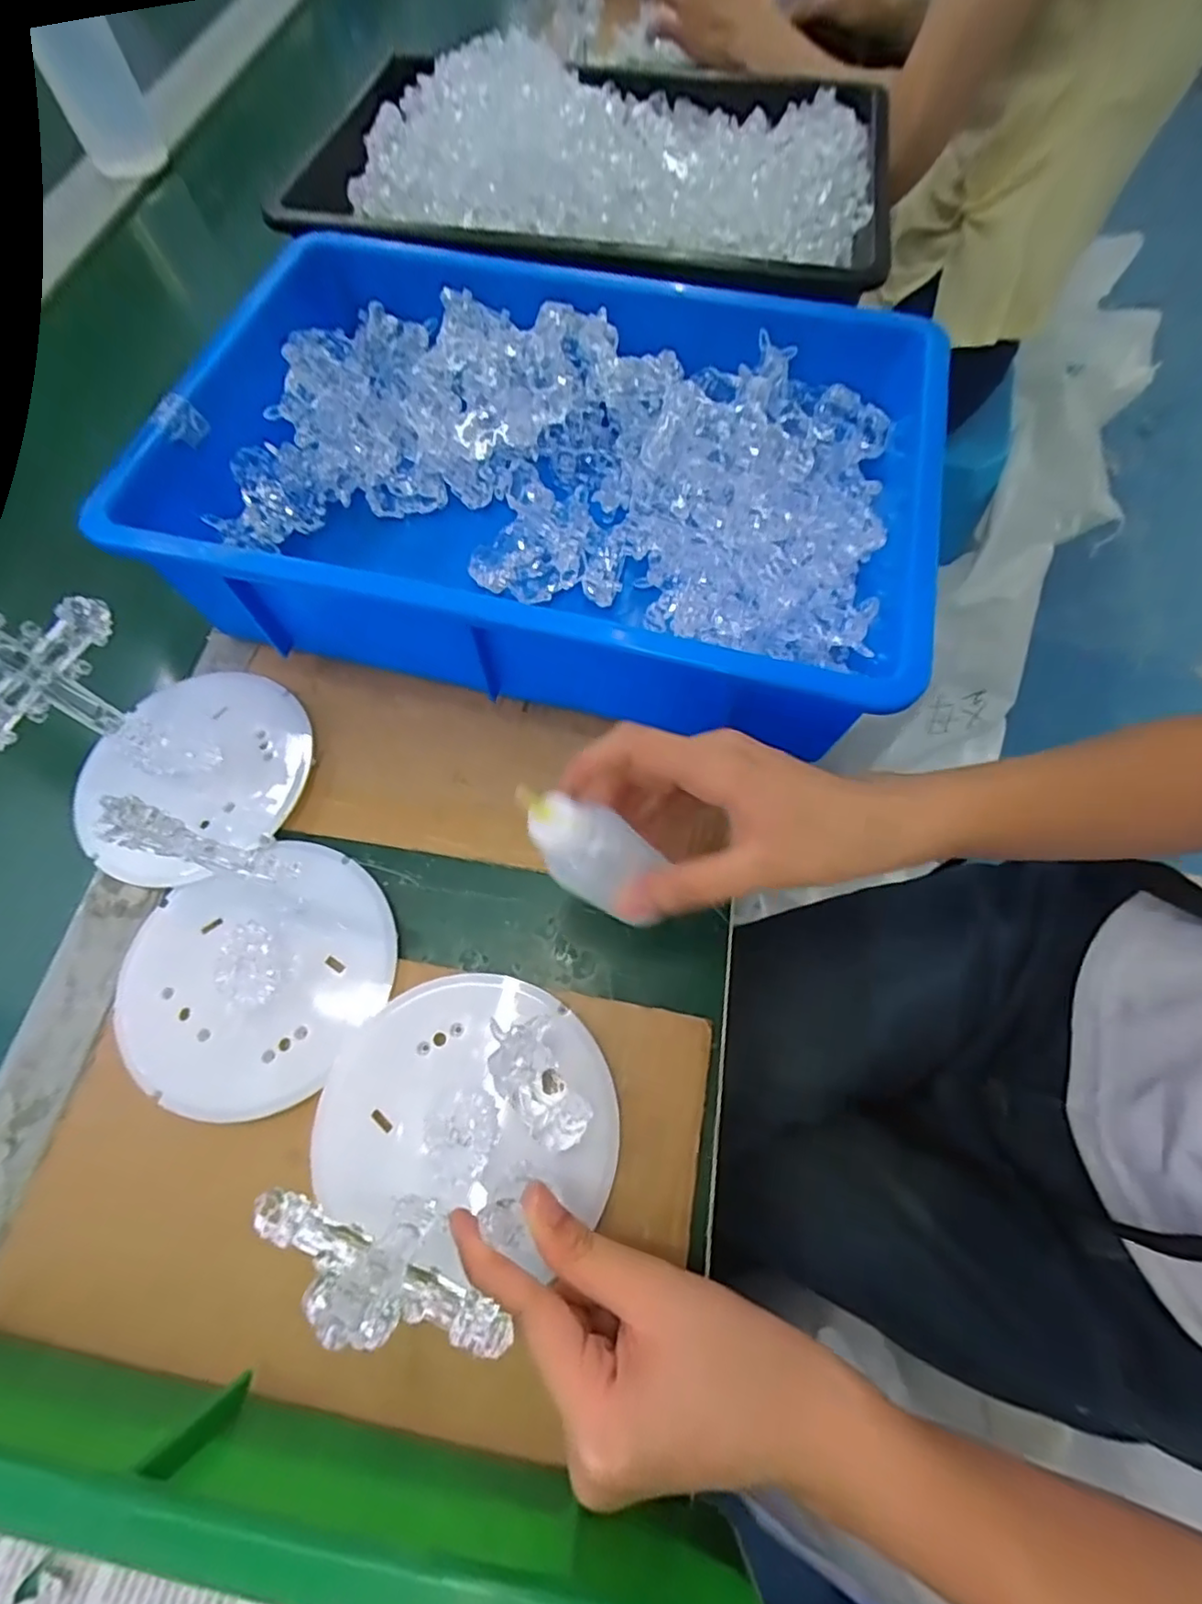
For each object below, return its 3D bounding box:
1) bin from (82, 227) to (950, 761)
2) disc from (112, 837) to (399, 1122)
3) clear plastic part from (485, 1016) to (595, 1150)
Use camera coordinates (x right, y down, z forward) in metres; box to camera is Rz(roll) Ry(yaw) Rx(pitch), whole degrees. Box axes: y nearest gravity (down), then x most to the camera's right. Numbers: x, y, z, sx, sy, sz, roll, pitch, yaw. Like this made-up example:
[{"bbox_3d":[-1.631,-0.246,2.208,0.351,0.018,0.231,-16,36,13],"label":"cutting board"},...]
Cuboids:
[{"bbox_3d":[-0.023,-0.186,0.373,0.420,0.092,0.269,13,68,7],"label":"bin"},{"bbox_3d":[-0.170,0.079,0.301,0.122,0.019,0.126,0,67,1],"label":"disc"},{"bbox_3d":[-0.029,0.124,0.276,0.031,0.017,0.056,-24,68,-9],"label":"clear plastic part"}]

